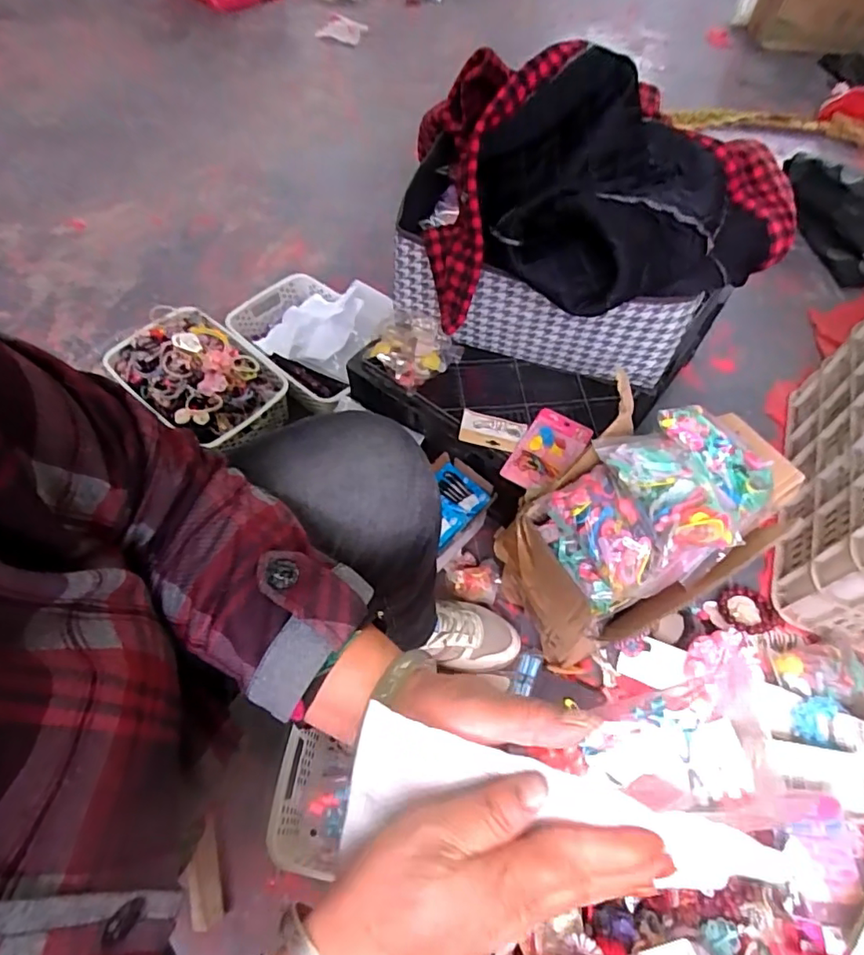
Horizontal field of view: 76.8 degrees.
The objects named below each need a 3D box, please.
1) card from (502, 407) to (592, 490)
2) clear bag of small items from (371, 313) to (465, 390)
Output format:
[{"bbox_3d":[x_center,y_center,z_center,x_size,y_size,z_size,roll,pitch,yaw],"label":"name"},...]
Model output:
[{"bbox_3d":[0.157,-0.039,0.741,0.077,0.017,0.133,31,63,16],"label":"card"},{"bbox_3d":[-0.029,-0.190,0.802,0.111,0.056,0.109,29,63,15],"label":"clear bag of small items"}]

